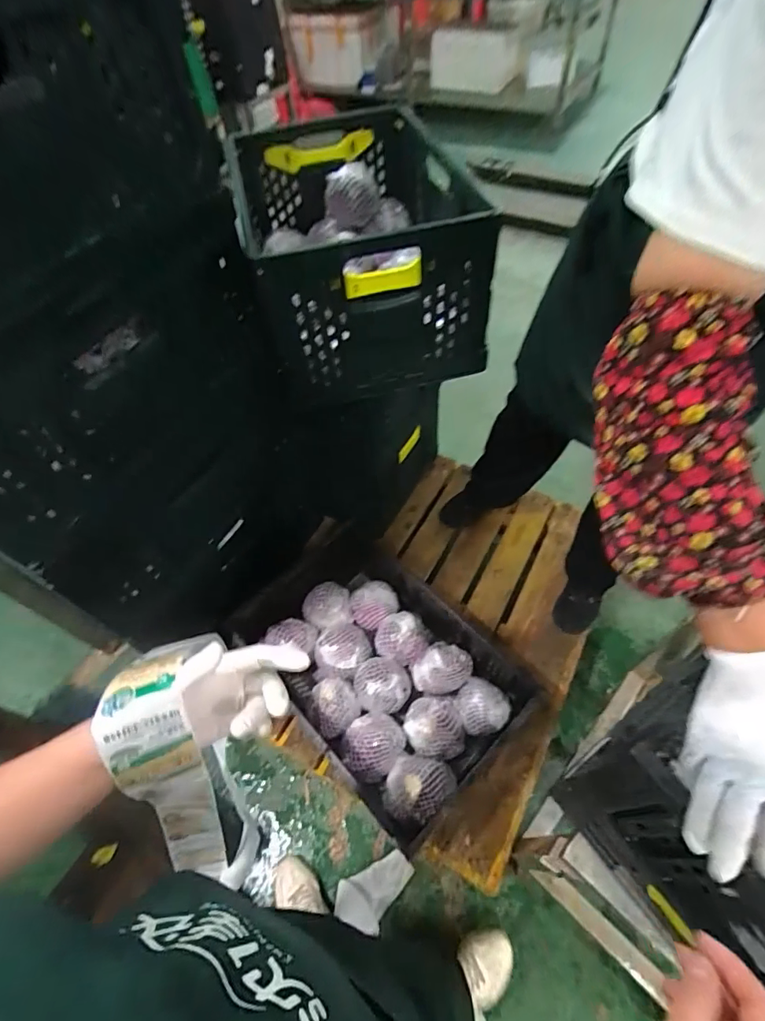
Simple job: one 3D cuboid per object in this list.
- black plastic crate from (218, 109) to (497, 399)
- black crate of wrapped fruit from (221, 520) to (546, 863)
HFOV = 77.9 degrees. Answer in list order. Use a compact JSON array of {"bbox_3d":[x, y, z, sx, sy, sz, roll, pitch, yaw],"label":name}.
[{"bbox_3d":[-0.072,-0.579,1.001,0.391,0.280,0.704,-13,54,-6],"label":"black plastic crate"},{"bbox_3d":[-0.014,0.344,1.116,0.404,0.204,0.633,-33,59,-19],"label":"black crate of wrapped fruit"}]

